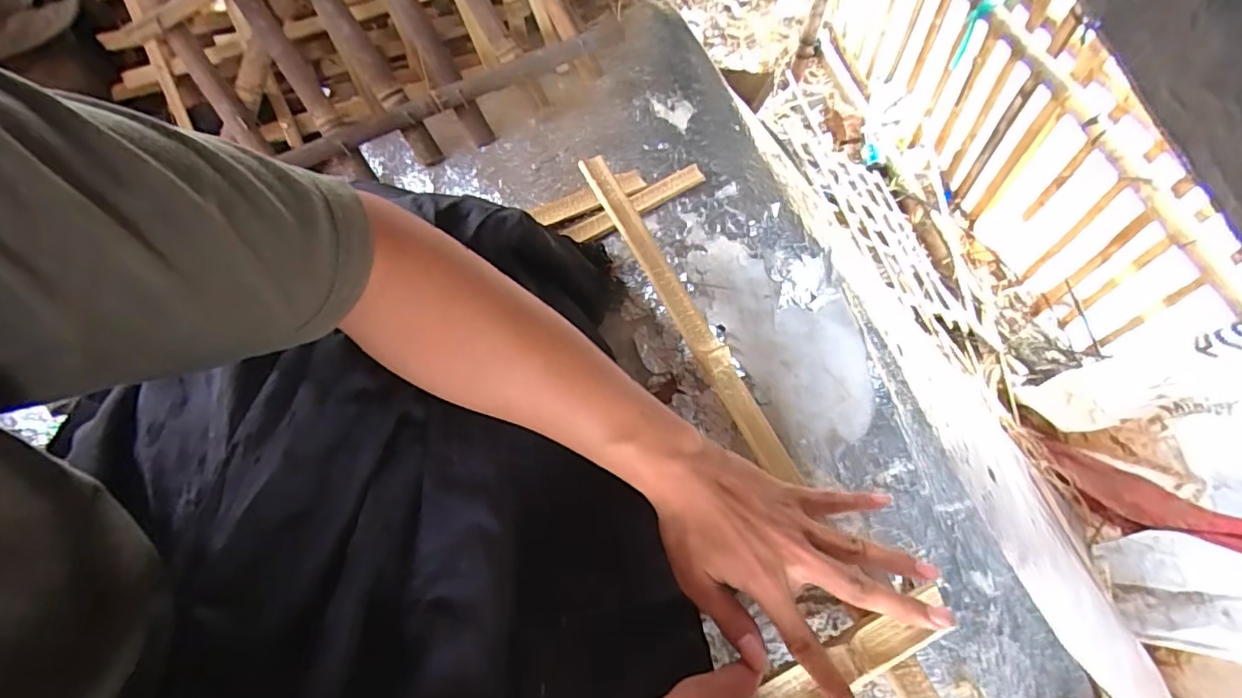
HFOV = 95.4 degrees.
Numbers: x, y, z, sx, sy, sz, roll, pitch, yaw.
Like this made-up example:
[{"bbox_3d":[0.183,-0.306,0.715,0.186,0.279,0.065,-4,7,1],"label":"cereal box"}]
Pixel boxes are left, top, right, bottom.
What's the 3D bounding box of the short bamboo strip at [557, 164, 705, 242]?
[{"bbox_3d":[0.016,-0.160,0.625,0.172,0.007,0.028,-28,65,-12],"label":"short bamboo strip"}]

